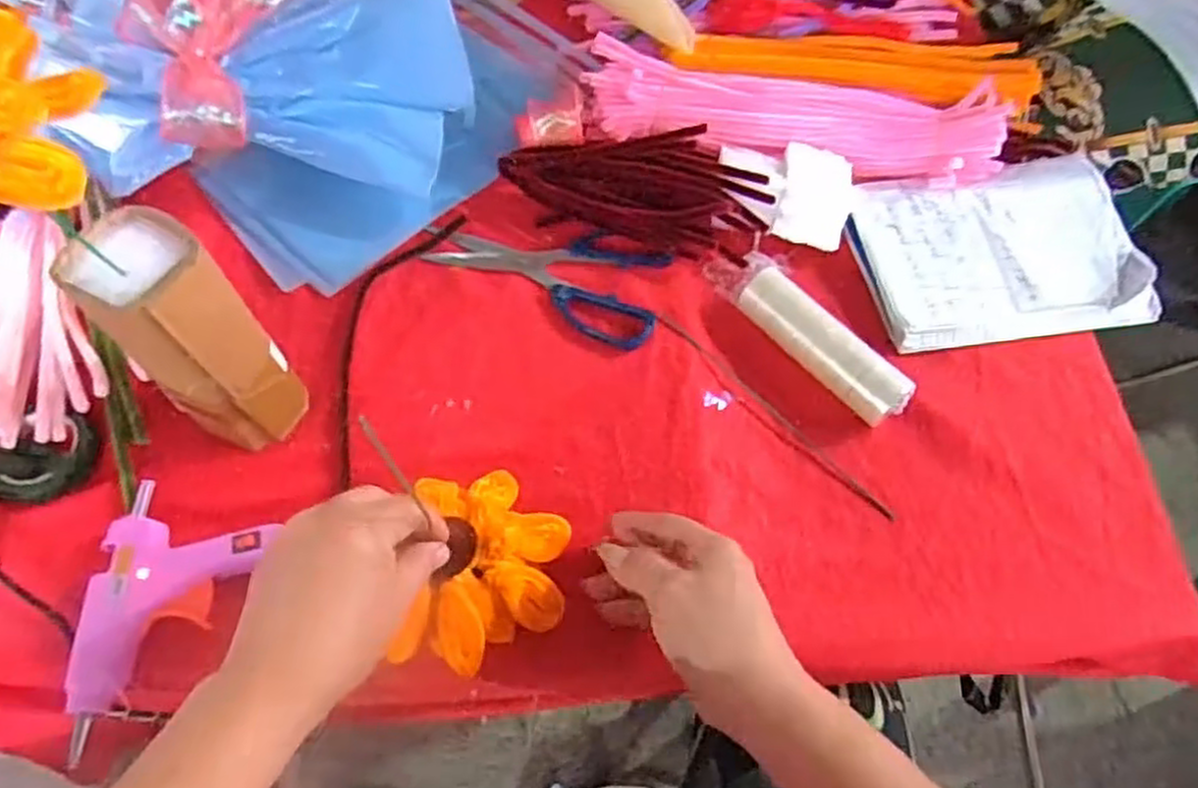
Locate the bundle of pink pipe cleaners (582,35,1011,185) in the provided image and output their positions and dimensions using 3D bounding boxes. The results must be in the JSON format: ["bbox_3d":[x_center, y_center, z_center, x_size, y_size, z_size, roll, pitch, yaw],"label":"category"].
[{"bbox_3d":[0.145,-0.211,0.578,0.305,0.040,0.069,6,63,2],"label":"bundle of pink pipe cleaners"}]

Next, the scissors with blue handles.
[{"bbox_3d":[-0.036,-0.093,0.545,0.174,0.008,0.078,23,64,10],"label":"scissors with blue handles"}]

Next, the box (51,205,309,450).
[{"bbox_3d":[-0.219,-0.026,0.424,0.067,0.151,0.057,39,68,17],"label":"box"}]

